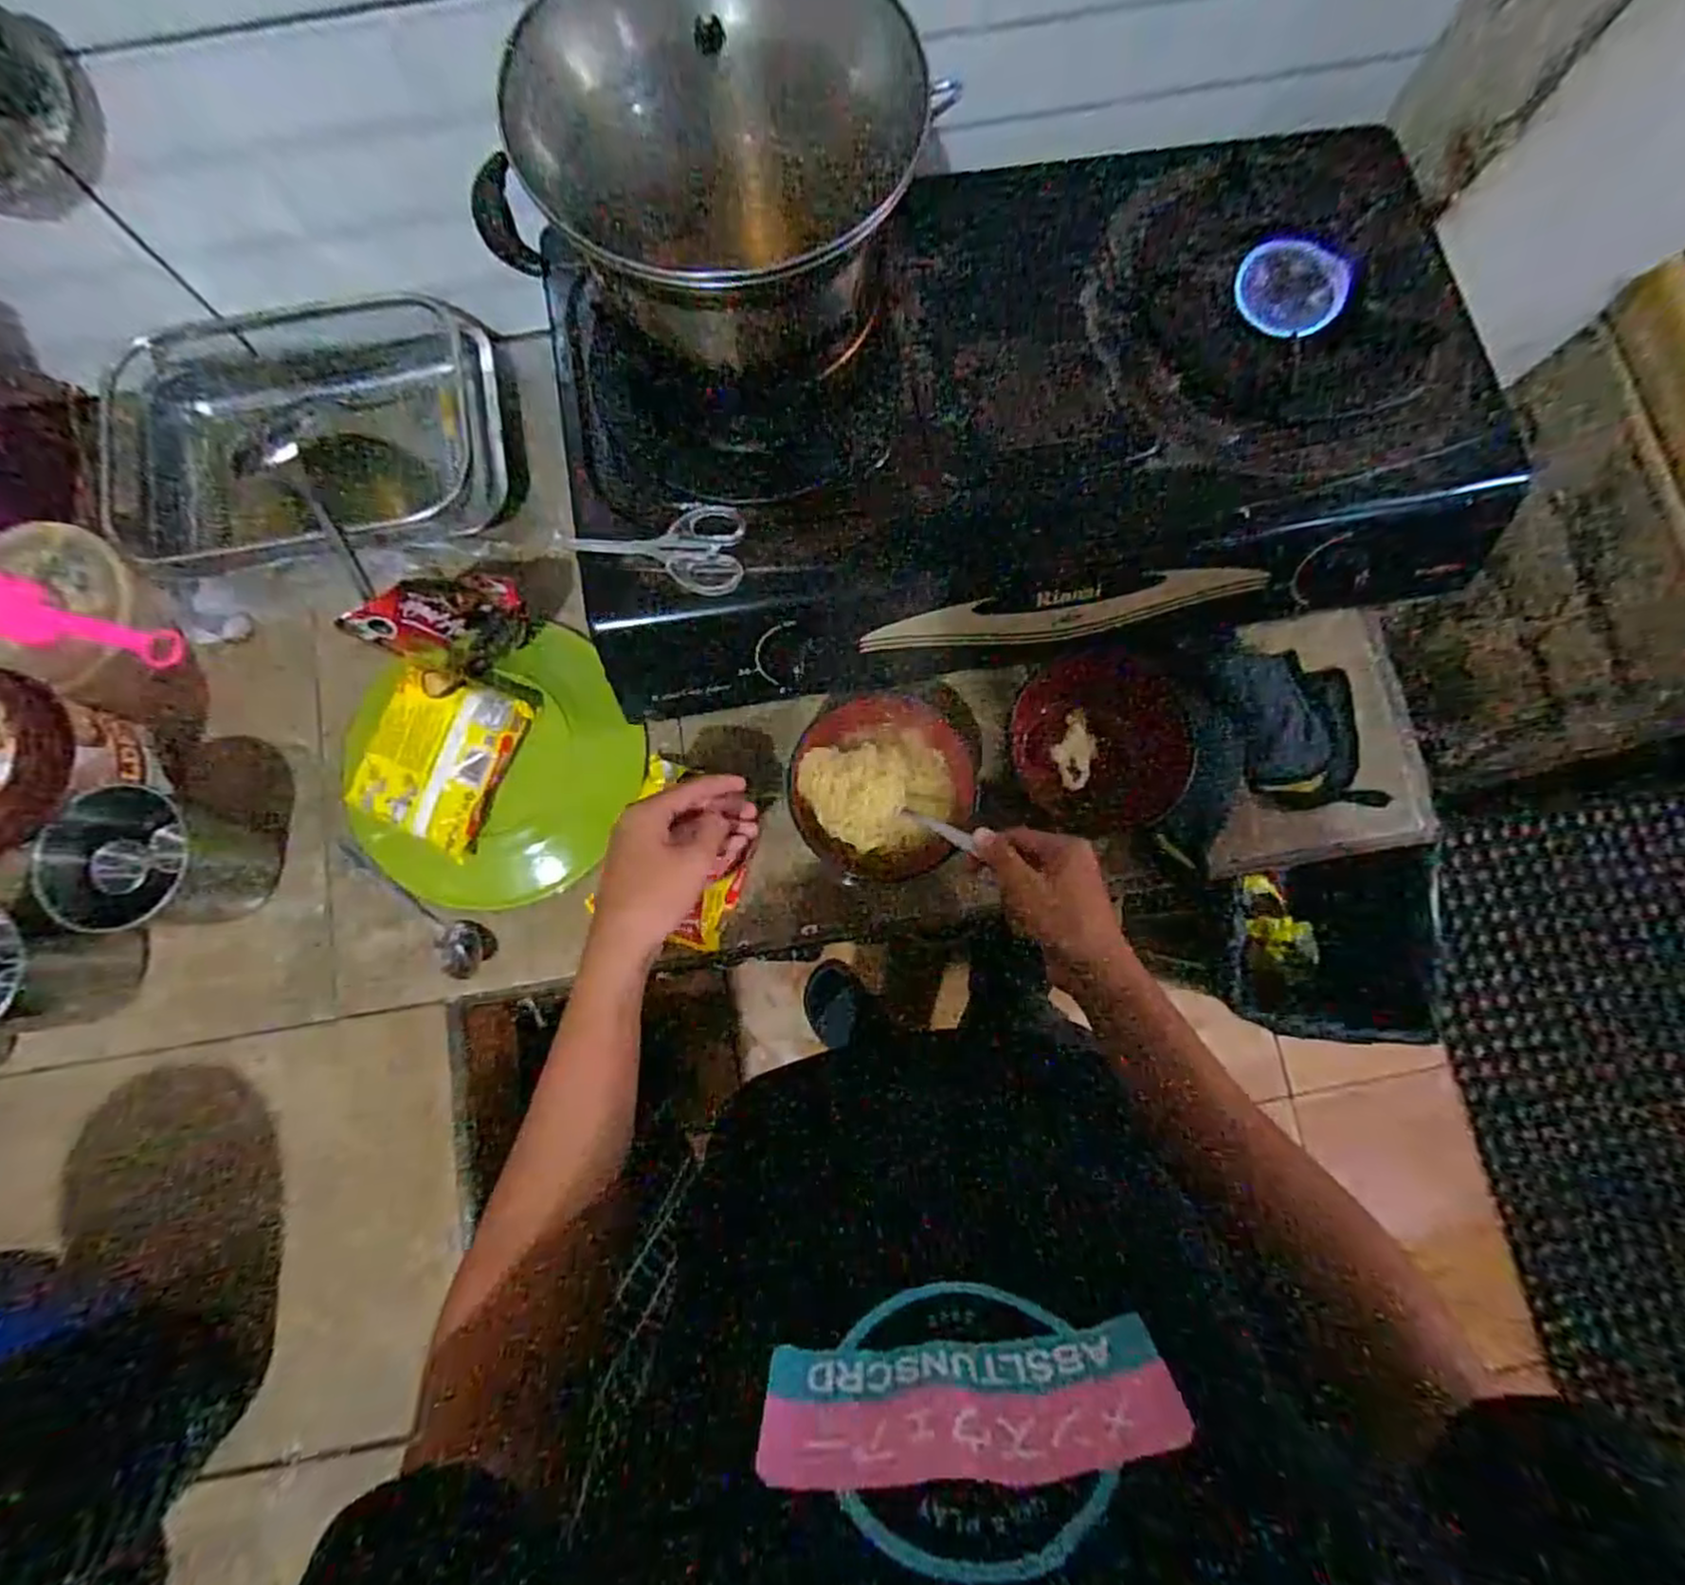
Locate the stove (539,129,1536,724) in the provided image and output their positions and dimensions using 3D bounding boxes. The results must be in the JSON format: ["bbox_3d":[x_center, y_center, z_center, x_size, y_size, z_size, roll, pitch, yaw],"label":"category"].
[{"bbox_3d":[0.137,-0.283,0.576,0.671,0.134,0.343,-9,80,-2],"label":"stove"}]

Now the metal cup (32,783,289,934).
[{"bbox_3d":[-0.509,0.055,0.555,0.091,0.105,0.101,9,80,1],"label":"metal cup"}]

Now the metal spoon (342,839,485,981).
[{"bbox_3d":[-0.349,0.091,0.588,0.169,0.020,0.035,32,81,18],"label":"metal spoon"}]

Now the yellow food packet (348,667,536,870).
[{"bbox_3d":[-0.310,-0.027,0.557,0.092,0.038,0.122,23,80,4],"label":"yellow food packet"}]

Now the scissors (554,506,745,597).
[{"bbox_3d":[-0.135,-0.172,0.512,0.130,0.016,0.057,3,80,0],"label":"scissors"}]

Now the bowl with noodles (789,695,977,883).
[{"bbox_3d":[0.034,-0.006,0.579,0.139,0.060,0.142,0,80,-1],"label":"bowl with noodles"}]

